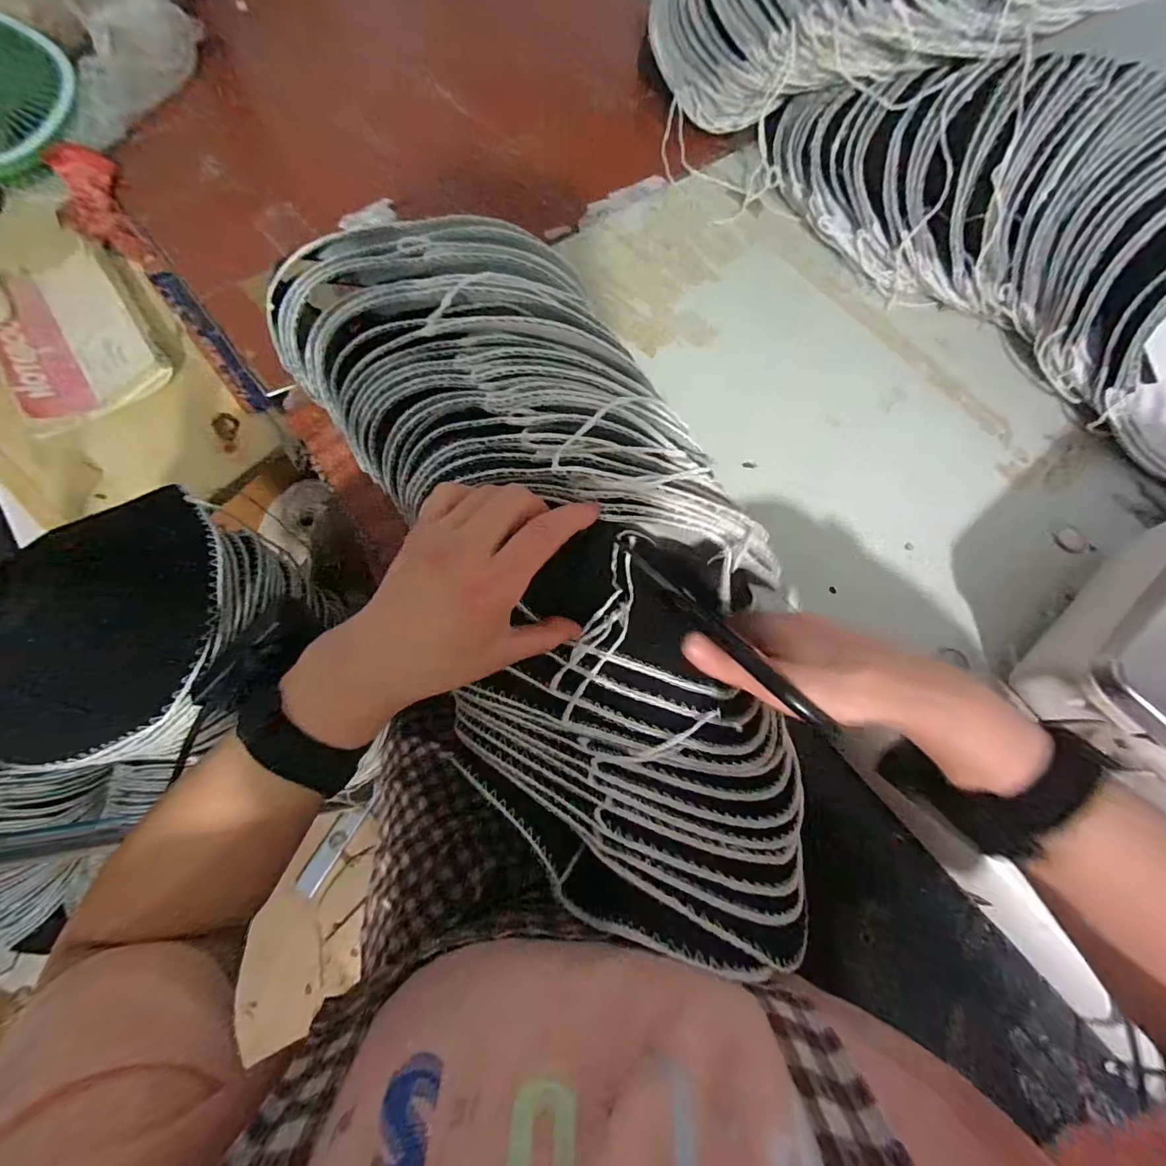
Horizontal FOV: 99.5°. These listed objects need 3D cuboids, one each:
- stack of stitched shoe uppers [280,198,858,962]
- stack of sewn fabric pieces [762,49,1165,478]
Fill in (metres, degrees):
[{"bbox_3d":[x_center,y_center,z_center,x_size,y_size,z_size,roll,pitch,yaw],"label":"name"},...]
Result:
[{"bbox_3d":[-0.017,-0.025,0.324,0.211,0.100,0.542,-26,84,-9],"label":"stack of stitched shoe uppers"},{"bbox_3d":[0.440,-0.346,0.465,0.565,0.160,0.186,43,74,11],"label":"stack of sewn fabric pieces"}]

